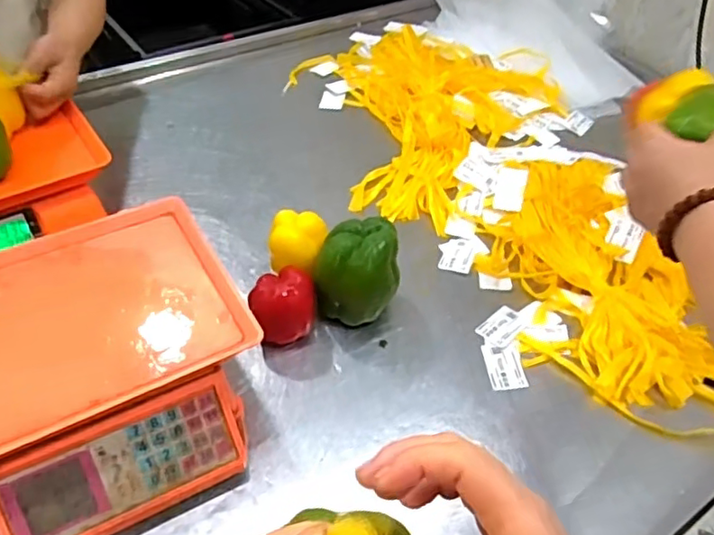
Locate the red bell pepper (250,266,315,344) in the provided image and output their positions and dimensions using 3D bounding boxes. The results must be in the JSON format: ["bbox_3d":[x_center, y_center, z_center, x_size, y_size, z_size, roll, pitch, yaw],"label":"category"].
[{"bbox_3d":[-0.083,0.049,0.688,0.072,0.076,0.080,-3,46,-8],"label":"red bell pepper"}]

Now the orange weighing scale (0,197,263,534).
[{"bbox_3d":[-0.260,0.103,0.588,0.291,0.130,0.289,-22,51,-23],"label":"orange weighing scale"}]

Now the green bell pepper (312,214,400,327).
[{"bbox_3d":[-0.002,0.009,0.708,0.093,0.117,0.085,2,46,-2],"label":"green bell pepper"}]

